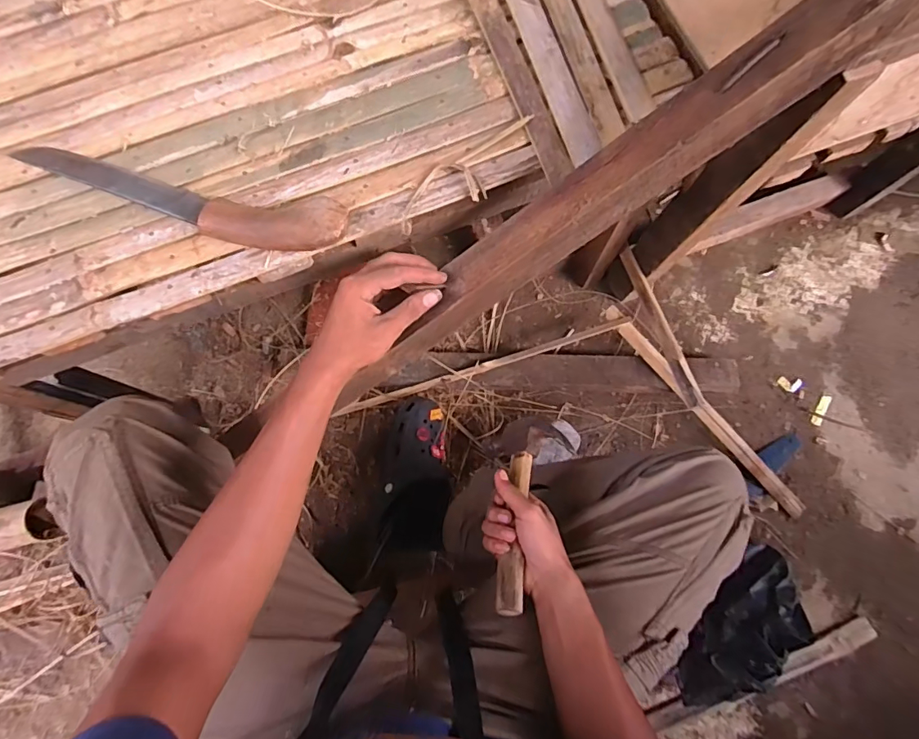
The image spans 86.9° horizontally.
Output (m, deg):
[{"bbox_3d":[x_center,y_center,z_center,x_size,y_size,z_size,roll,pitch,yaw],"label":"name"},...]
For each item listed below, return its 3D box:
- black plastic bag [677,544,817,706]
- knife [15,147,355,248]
[{"bbox_3d":[0.426,0.392,0.728,0.249,0.071,0.127,-41,79,-8],"label":"black plastic bag"},{"bbox_3d":[-0.281,-0.165,0.461,0.362,0.037,0.061,14,77,5],"label":"knife"}]

